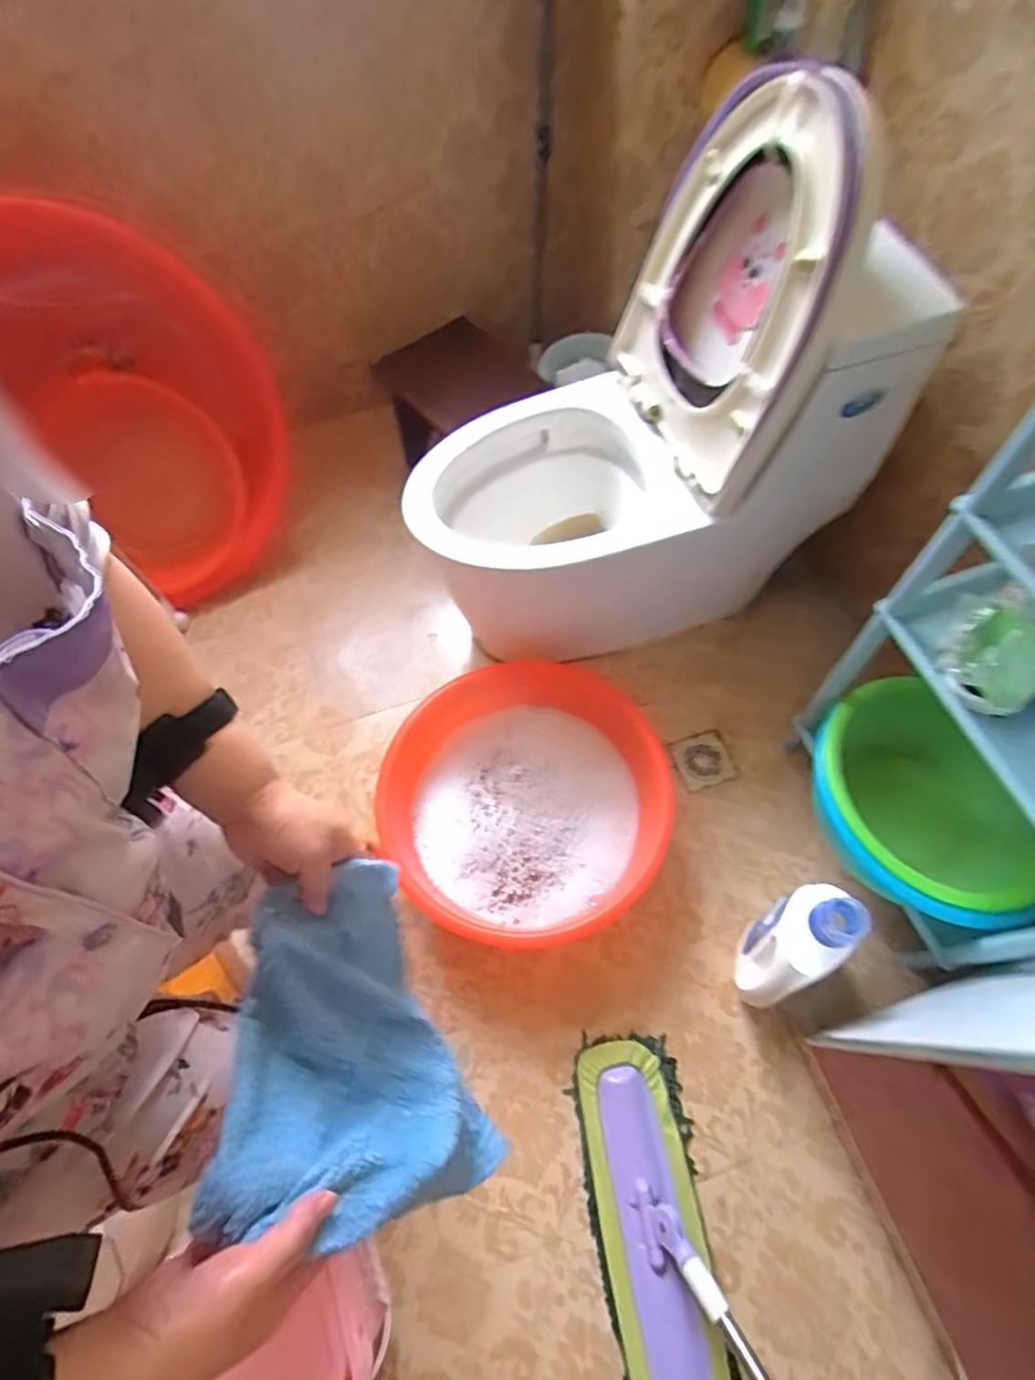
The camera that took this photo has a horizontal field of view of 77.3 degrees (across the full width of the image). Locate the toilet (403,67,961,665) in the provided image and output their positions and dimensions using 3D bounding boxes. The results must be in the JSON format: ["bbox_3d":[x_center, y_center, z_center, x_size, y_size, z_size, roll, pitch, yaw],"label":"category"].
[{"bbox_3d":[0.176,-0.446,1.063,0.731,0.736,0.455,-19,64,-6],"label":"toilet"}]

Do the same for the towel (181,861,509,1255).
[{"bbox_3d":[-0.125,0.274,0.480,0.144,0.184,0.221,-22,64,-10],"label":"towel"}]

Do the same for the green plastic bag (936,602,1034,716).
[{"bbox_3d":[0.582,-0.035,0.783,0.119,0.057,0.115,-31,66,-11],"label":"green plastic bag"}]

